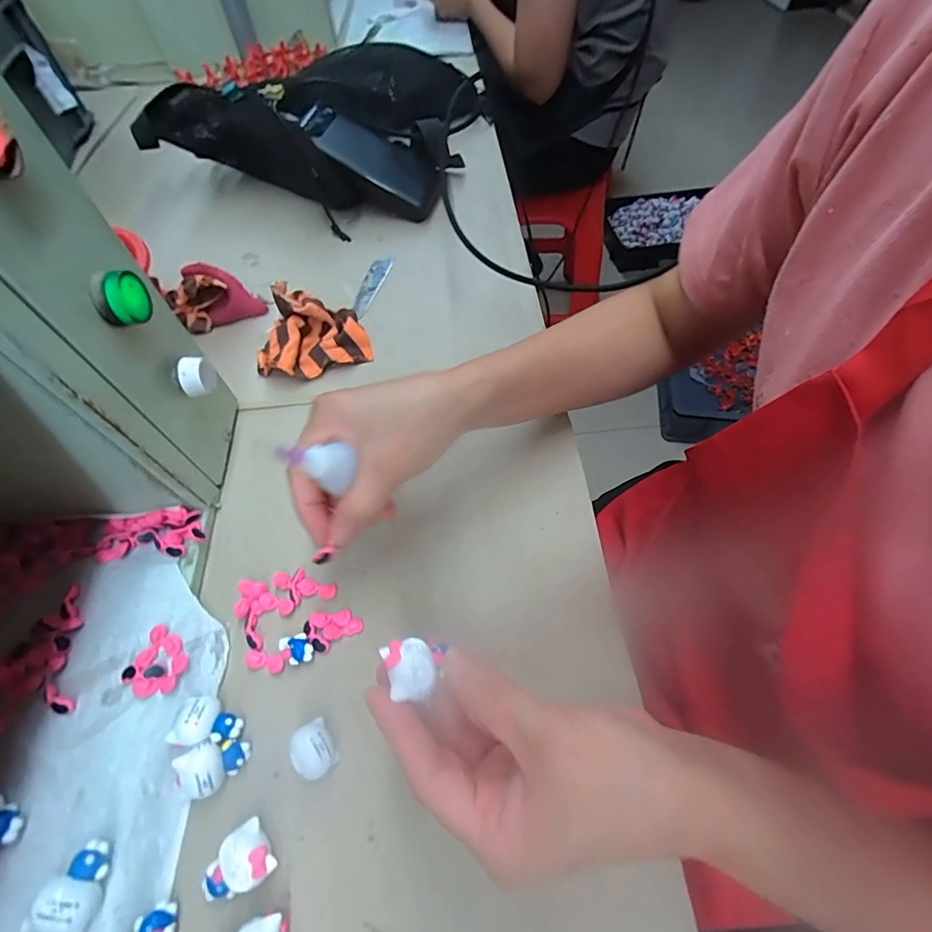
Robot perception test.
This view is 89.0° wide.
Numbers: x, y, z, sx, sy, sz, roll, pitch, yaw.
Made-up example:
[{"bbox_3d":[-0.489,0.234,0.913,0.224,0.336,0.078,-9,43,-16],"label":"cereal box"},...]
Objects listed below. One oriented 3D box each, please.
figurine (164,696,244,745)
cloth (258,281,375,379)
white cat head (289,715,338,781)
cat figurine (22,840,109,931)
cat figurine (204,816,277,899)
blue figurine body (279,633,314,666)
[{"bbox_3d":[-0.144,0.142,0.263,0.035,0.015,0.025,7,58,7],"label":"figurine"},{"bbox_3d":[-0.144,-0.131,0.432,0.096,0.033,0.101,-16,58,-8],"label":"cloth"},{"bbox_3d":[-0.082,0.154,0.257,0.022,0.023,0.026,-29,61,-15],"label":"white cat head"},{"bbox_3d":[-0.178,0.195,0.218,0.021,0.020,0.032,20,60,14],"label":"cat figurine"},{"bbox_3d":[-0.111,0.194,0.232,0.032,0.018,0.025,-34,62,-18],"label":"cat figurine"},{"bbox_3d":[-0.103,0.112,0.290,0.016,0.012,0.020,-37,63,-19],"label":"blue figurine body"}]

